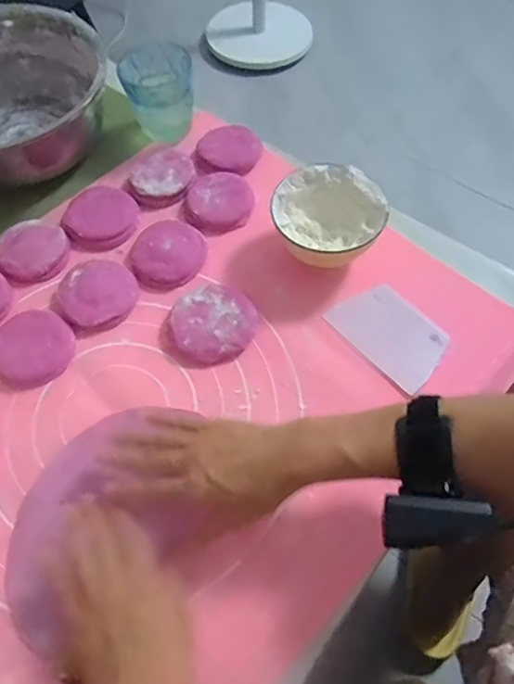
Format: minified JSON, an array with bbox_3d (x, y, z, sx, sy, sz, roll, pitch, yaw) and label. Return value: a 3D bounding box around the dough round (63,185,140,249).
[{"bbox_3d":[-0.176,-0.143,0.610,0.080,0.022,0.068,-9,63,-5],"label":"dough round"}]

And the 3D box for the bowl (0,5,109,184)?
[{"bbox_3d":[-0.306,-0.294,0.660,0.244,0.106,0.230,0,63,0],"label":"bowl"}]

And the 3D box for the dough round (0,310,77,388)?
[{"bbox_3d":[-0.222,0.005,0.530,0.076,0.016,0.076,0,63,0],"label":"dough round"}]

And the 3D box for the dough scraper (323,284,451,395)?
[{"bbox_3d":[0.137,-0.010,0.542,0.081,0.010,0.112,-36,69,-22],"label":"dough scraper"}]

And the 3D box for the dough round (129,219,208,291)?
[{"bbox_3d":[-0.096,-0.095,0.581,0.072,0.022,0.080,20,65,10],"label":"dough round"}]

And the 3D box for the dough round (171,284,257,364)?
[{"bbox_3d":[-0.043,-0.020,0.539,0.082,0.018,0.082,0,63,0],"label":"dough round"}]

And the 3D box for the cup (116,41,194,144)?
[{"bbox_3d":[-0.120,-0.303,0.656,0.082,0.074,0.085,0,63,0],"label":"cup"}]

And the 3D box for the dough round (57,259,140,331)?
[{"bbox_3d":[-0.165,-0.051,0.557,0.078,0.019,0.077,0,63,0],"label":"dough round"}]

